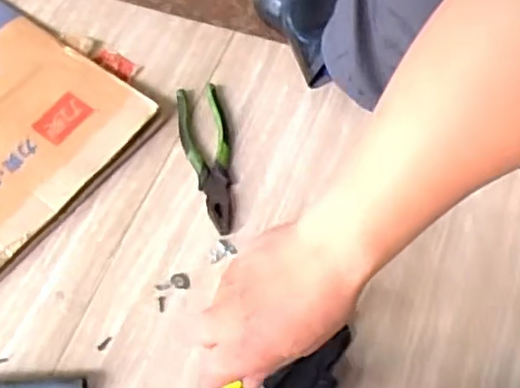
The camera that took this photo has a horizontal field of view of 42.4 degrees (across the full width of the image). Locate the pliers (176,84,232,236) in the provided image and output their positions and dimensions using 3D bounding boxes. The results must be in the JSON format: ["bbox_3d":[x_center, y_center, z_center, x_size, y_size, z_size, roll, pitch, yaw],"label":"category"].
[{"bbox_3d":[-0.059,-0.043,0.782,0.054,0.019,0.192,-11,61,-4],"label":"pliers"}]

